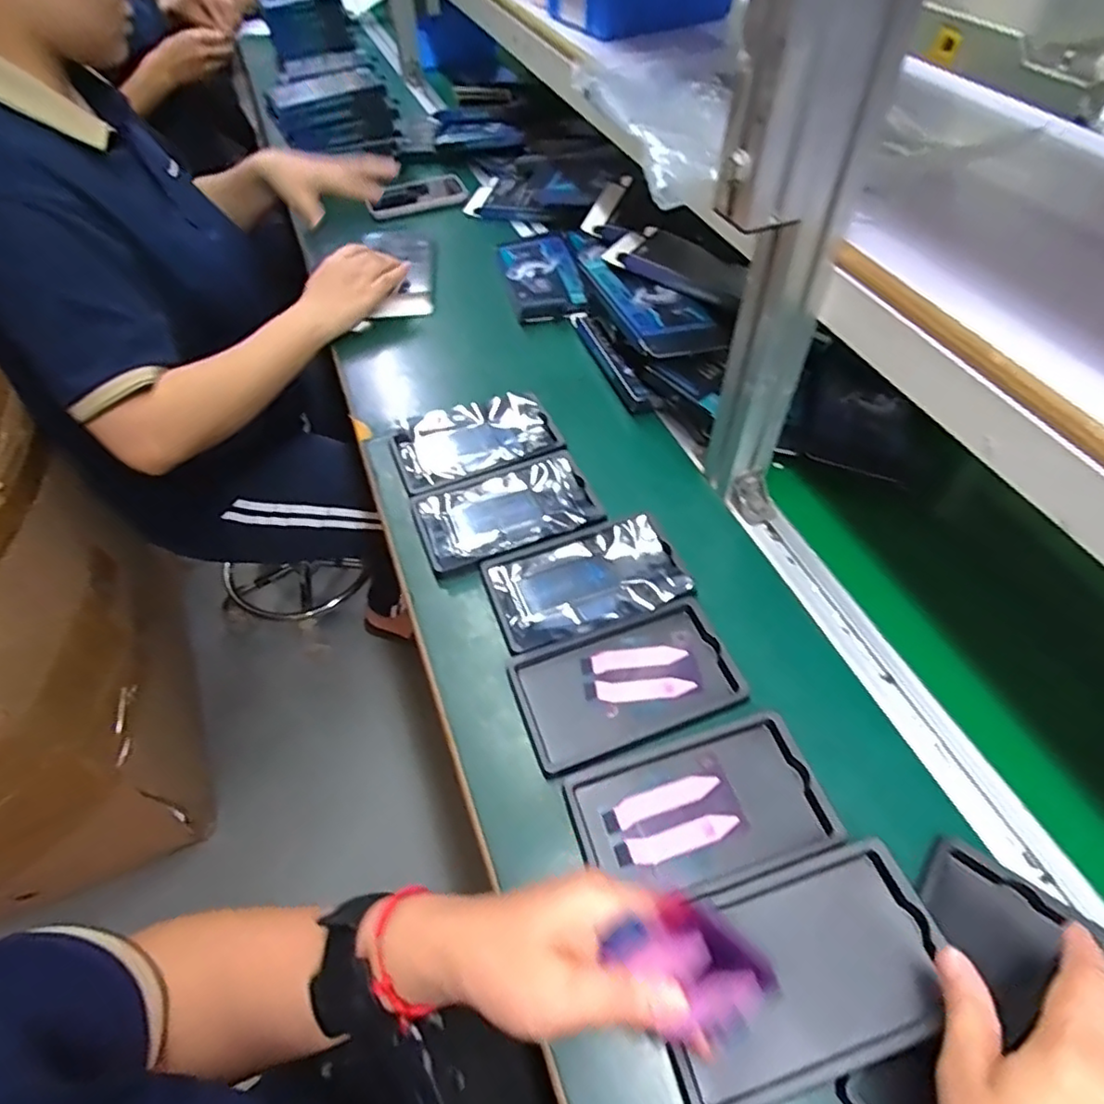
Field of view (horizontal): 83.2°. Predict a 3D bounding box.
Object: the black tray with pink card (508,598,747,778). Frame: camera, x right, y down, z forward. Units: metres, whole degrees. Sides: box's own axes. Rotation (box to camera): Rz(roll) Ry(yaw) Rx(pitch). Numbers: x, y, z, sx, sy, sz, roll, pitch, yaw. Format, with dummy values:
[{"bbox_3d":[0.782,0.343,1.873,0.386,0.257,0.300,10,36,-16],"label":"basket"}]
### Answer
[{"bbox_3d":[0.054,0.098,0.466,0.159,0.013,0.093,-18,55,-12],"label":"black tray with pink card"}]

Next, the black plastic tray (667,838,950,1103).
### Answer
[{"bbox_3d":[0.136,0.233,0.348,0.160,0.022,0.094,-16,54,-11],"label":"black plastic tray"}]

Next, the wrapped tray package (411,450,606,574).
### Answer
[{"bbox_3d":[-0.043,-0.040,0.567,0.156,0.011,0.098,-17,55,-12],"label":"wrapped tray package"}]

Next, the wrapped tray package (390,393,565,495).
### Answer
[{"bbox_3d":[-0.077,-0.112,0.620,0.156,0.020,0.093,-19,55,-14],"label":"wrapped tray package"}]

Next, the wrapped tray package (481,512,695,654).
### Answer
[{"bbox_3d":[0.029,0.021,0.517,0.156,0.016,0.096,-16,54,-11],"label":"wrapped tray package"}]

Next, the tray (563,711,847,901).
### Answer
[{"bbox_3d":[0.097,0.169,0.409,0.158,0.017,0.093,-14,54,-10],"label":"tray"}]

